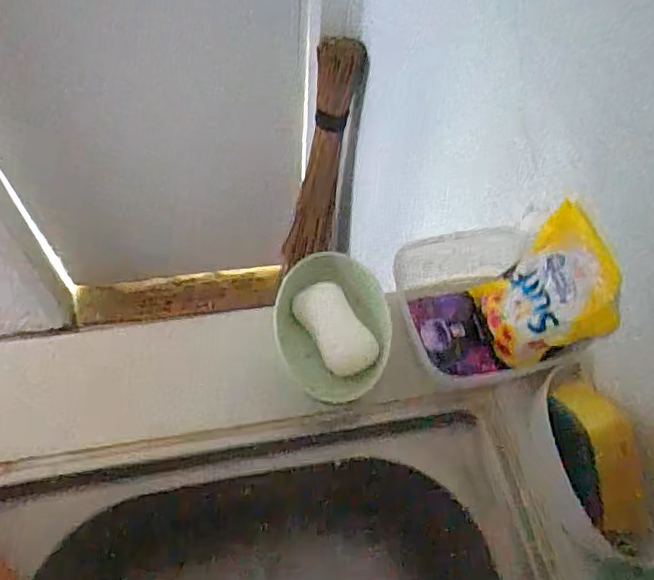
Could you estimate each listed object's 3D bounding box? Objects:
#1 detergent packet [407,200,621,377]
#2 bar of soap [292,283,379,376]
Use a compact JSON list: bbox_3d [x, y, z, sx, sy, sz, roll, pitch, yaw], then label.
[{"bbox_3d":[0.149,0.011,0.442,0.044,0.157,0.093,6,55,-42],"label":"detergent packet"},{"bbox_3d":[0.007,0.031,0.446,0.040,0.021,0.076,-26,65,-18],"label":"bar of soap"}]

